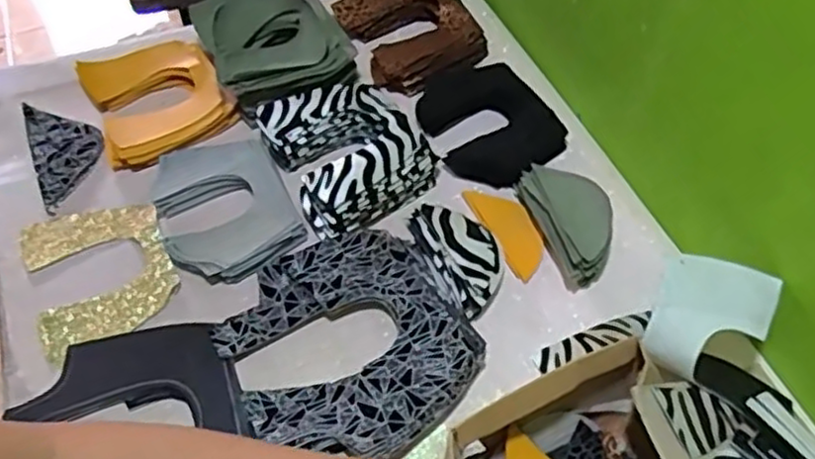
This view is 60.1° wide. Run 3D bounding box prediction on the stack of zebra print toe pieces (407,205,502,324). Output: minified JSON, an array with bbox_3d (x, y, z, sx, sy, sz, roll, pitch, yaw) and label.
[{"bbox_3d":[0.051,0.026,0.649,0.067,0.029,0.113,-16,55,-13],"label":"stack of zebra print toe pieces"}]

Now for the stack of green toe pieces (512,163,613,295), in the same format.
[{"bbox_3d":[0.155,-0.012,0.673,0.067,0.045,0.128,-17,55,-13],"label":"stack of green toe pieces"}]

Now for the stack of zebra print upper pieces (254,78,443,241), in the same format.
[{"bbox_3d":[-0.058,-0.083,0.714,0.142,0.046,0.172,-22,57,-18],"label":"stack of zebra print upper pieces"}]

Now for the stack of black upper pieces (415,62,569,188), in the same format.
[{"bbox_3d":[0.084,-0.119,0.763,0.124,0.038,0.171,-20,56,-16],"label":"stack of black upper pieces"}]

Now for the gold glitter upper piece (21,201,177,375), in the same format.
[{"bbox_3d":[-0.283,0.037,0.650,0.121,0.010,0.156,-21,57,-16],"label":"gold glitter upper piece"}]

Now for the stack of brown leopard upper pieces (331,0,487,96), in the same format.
[{"bbox_3d":[0.008,-0.238,0.833,0.140,0.034,0.160,-20,56,-16],"label":"stack of brown leopard upper pieces"}]

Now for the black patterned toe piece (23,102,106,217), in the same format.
[{"bbox_3d":[-0.353,-0.083,0.731,0.071,0.012,0.141,-18,55,-15],"label":"black patterned toe piece"}]

